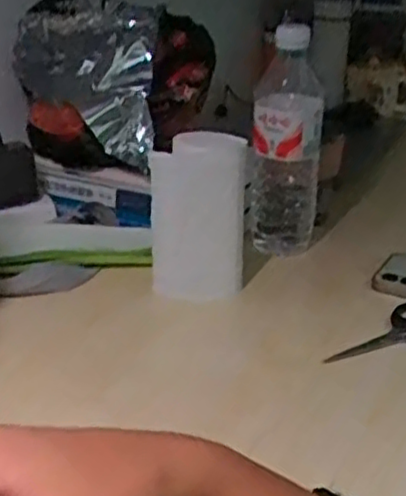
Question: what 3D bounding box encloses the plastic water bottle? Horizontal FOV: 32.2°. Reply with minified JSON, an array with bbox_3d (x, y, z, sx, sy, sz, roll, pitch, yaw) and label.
[{"bbox_3d":[0.083,-0.100,0.692,0.071,0.218,0.054,4,25,4],"label":"plastic water bottle"}]

